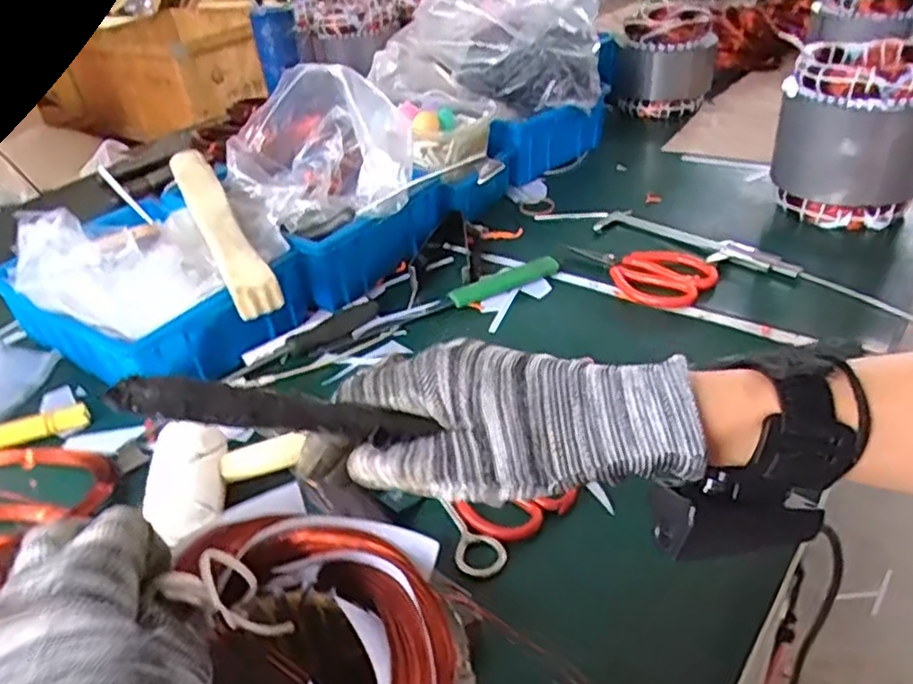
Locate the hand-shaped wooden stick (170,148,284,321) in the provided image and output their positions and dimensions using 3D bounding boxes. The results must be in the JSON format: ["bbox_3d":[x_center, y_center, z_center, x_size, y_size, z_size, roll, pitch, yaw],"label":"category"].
[{"bbox_3d":[-0.240,-0.120,0.714,0.041,0.050,0.332,-21,38,-18],"label":"hand-shaped wooden stick"}]

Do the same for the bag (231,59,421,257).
[{"bbox_3d":[-0.163,-0.226,0.792,0.199,0.114,0.276,-19,37,-16],"label":"bag"}]

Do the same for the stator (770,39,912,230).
[{"bbox_3d":[0.429,-0.223,0.764,0.144,0.159,0.144,12,40,25],"label":"stator"}]

